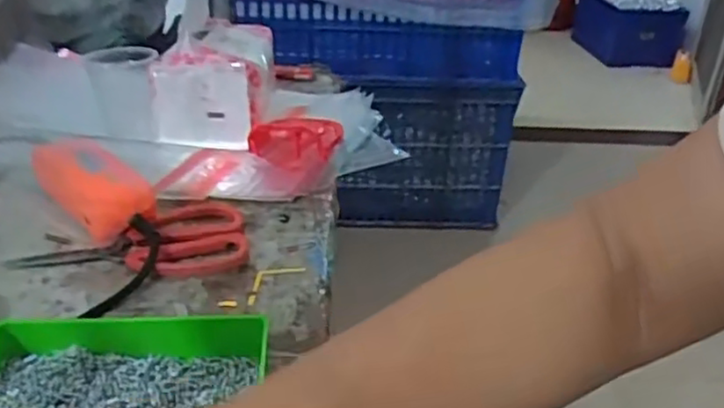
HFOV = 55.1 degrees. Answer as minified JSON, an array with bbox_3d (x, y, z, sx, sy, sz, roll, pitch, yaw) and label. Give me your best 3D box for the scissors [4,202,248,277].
[{"bbox_3d":[-0.167,0.023,0.519,0.161,0.012,0.095,2,29,-2],"label":"scissors"}]

